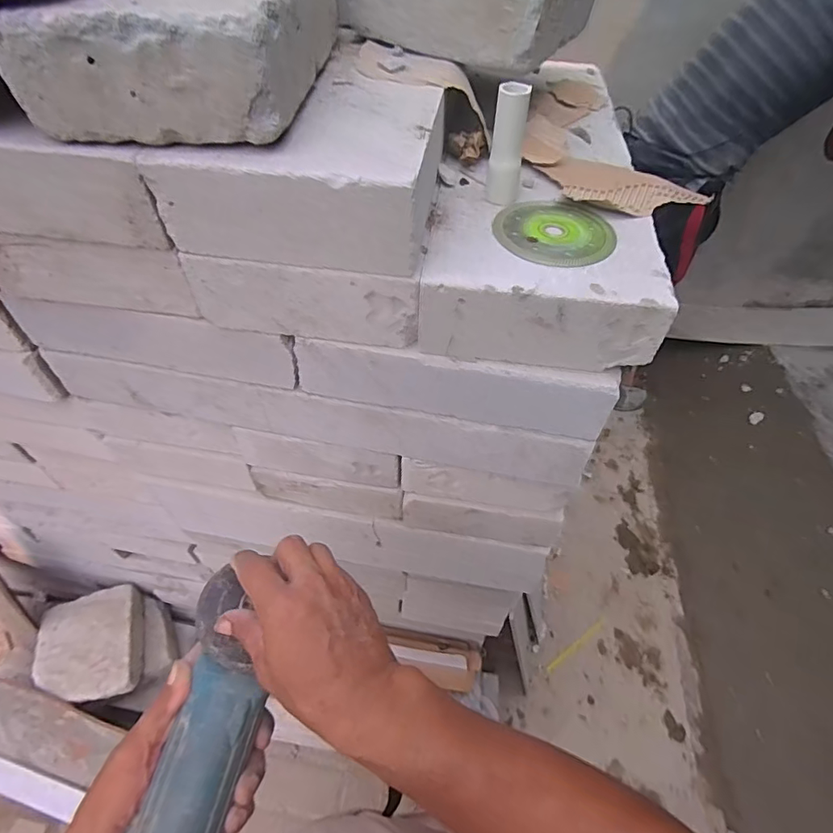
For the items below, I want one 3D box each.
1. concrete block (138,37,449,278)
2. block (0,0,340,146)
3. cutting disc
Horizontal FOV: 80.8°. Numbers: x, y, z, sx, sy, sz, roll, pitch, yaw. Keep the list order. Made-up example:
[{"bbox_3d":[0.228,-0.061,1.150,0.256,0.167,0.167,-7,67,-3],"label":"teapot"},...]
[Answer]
[{"bbox_3d":[-0.083,-0.233,0.426,0.195,0.084,0.229,8,51,3],"label":"concrete block"},{"bbox_3d":[-0.178,-0.309,0.388,0.180,0.077,0.244,4,51,0],"label":"block"},{"bbox_3d":[0.120,-0.162,0.427,0.102,0.004,0.100,1,51,-2],"label":"cutting disc"}]

